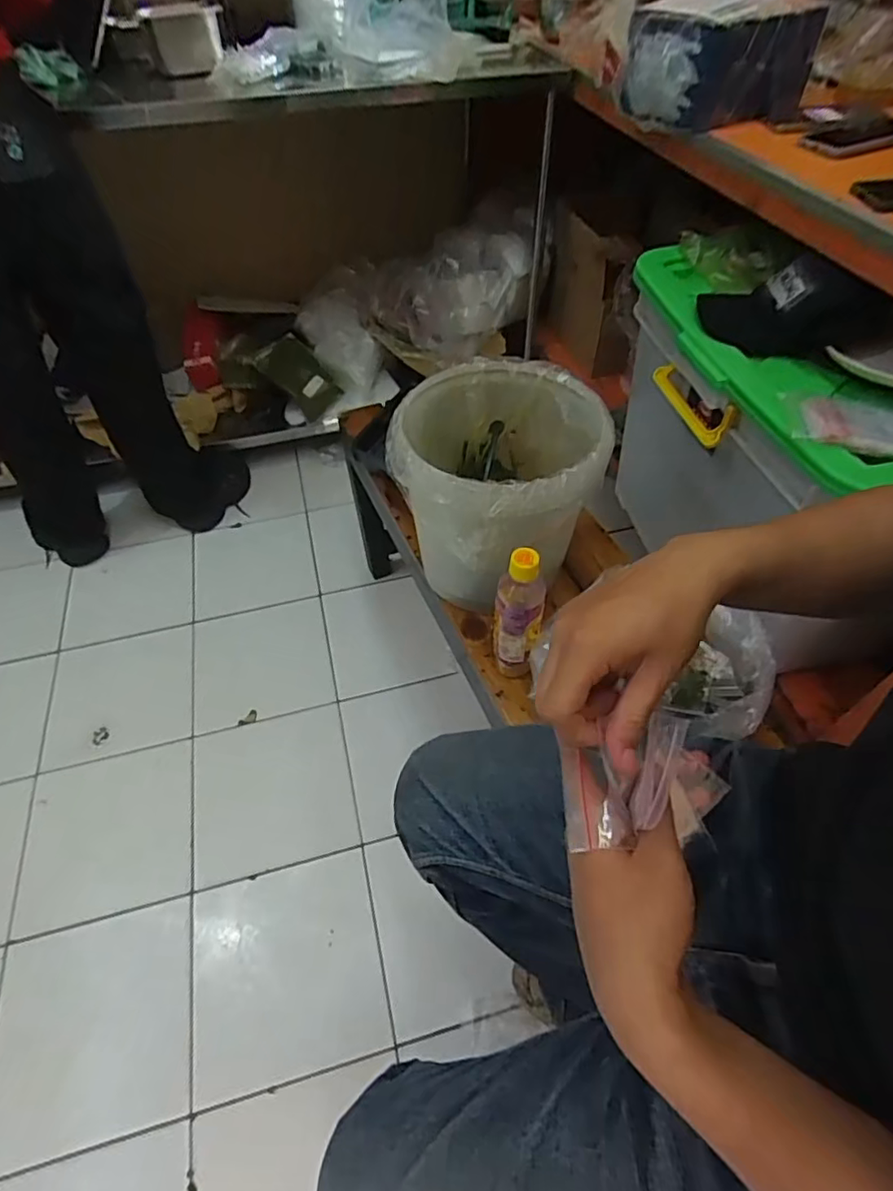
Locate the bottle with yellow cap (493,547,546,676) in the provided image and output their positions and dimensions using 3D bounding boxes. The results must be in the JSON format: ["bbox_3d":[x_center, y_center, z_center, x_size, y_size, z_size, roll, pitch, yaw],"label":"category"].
[{"bbox_3d":[0.084,0.024,0.691,0.054,0.197,0.046,8,52,7],"label":"bottle with yellow cap"}]

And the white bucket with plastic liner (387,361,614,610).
[{"bbox_3d":[0.066,-0.133,0.766,0.241,0.230,0.257,-1,51,1],"label":"white bucket with plastic liner"}]

